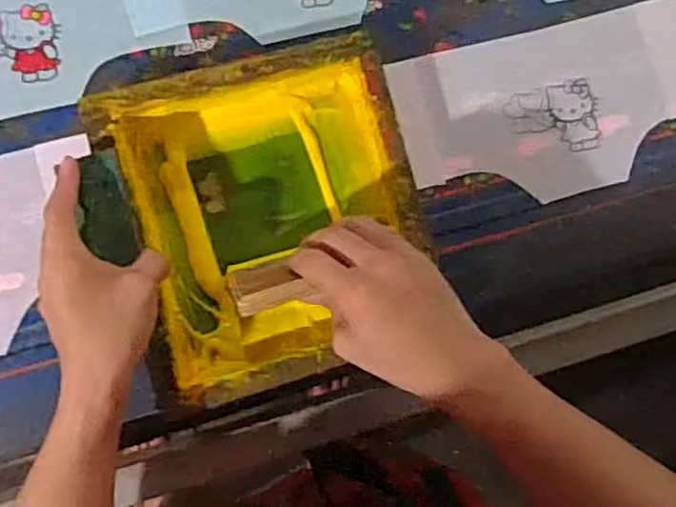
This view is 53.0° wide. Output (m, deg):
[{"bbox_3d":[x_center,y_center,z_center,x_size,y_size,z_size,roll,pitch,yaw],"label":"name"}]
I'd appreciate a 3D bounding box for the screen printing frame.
[{"bbox_3d":[-0.051,-0.028,0.525,0.224,0.067,0.241,-17,86,-8],"label":"screen printing frame"}]

